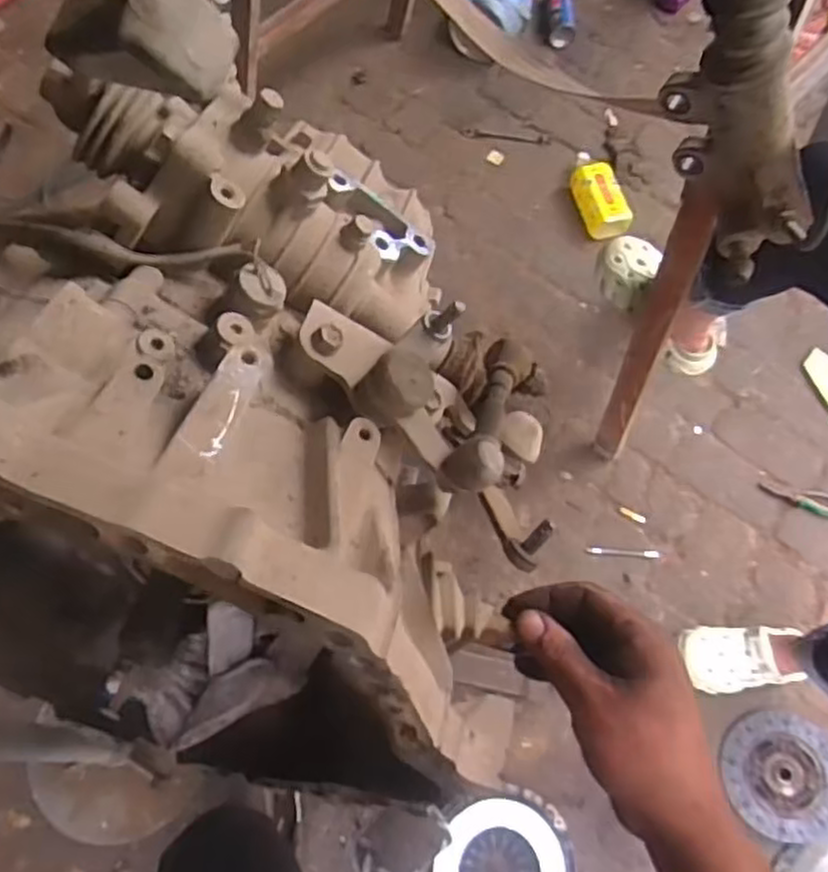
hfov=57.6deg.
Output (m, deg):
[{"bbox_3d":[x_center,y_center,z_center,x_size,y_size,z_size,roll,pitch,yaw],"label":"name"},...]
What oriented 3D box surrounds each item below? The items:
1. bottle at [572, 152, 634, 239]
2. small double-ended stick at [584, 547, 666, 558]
[{"bbox_3d":[0.390,-0.524,1.602,0.085,0.106,0.205,-9,69,-6],"label":"bottle"},{"bbox_3d":[0.400,0.221,1.432,0.141,0.006,0.015,2,67,16],"label":"small double-ended stick"}]

